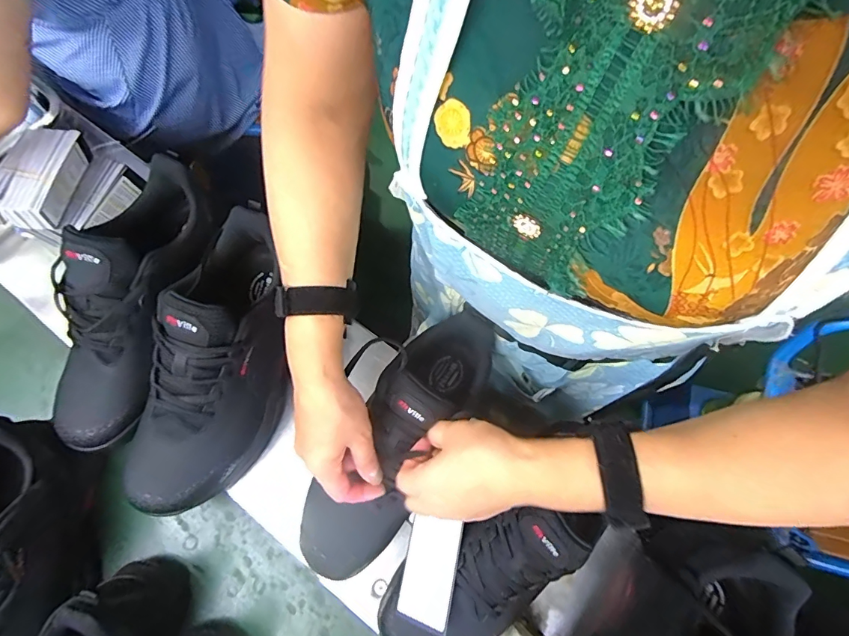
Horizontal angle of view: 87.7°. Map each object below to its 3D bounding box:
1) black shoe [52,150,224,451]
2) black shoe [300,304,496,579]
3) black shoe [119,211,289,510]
[{"bbox_3d":[-0.305,-0.021,0.446,0.099,0.109,0.286,16,73,6],"label":"black shoe"},{"bbox_3d":[-0.023,0.113,0.432,0.084,0.107,0.270,30,87,10],"label":"black shoe"},{"bbox_3d":[-0.211,0.042,0.446,0.103,0.146,0.305,10,85,4],"label":"black shoe"}]

